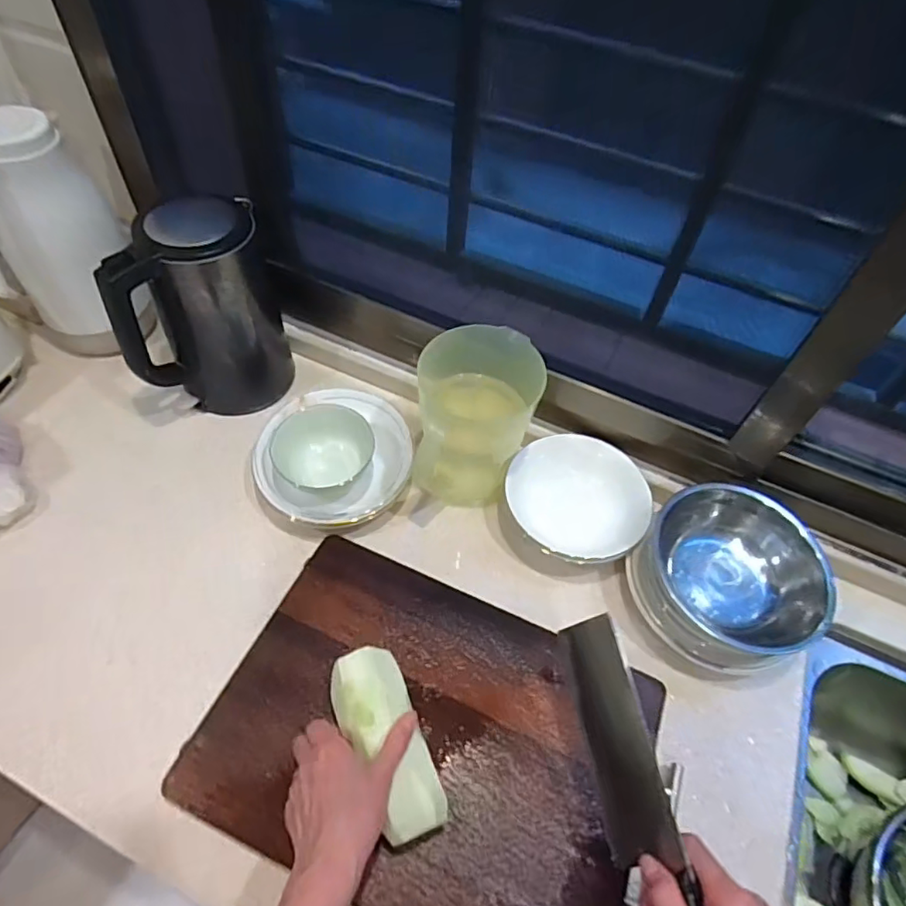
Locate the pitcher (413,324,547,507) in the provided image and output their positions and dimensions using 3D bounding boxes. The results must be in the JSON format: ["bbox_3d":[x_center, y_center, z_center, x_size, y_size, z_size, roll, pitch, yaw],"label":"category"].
[{"bbox_3d":[0.024,-0.035,0.672,0.139,0.180,0.122,4,53,-2],"label":"pitcher"}]

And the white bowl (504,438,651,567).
[{"bbox_3d":[0.152,0.055,0.710,0.171,0.057,0.147,28,56,16],"label":"white bowl"}]

